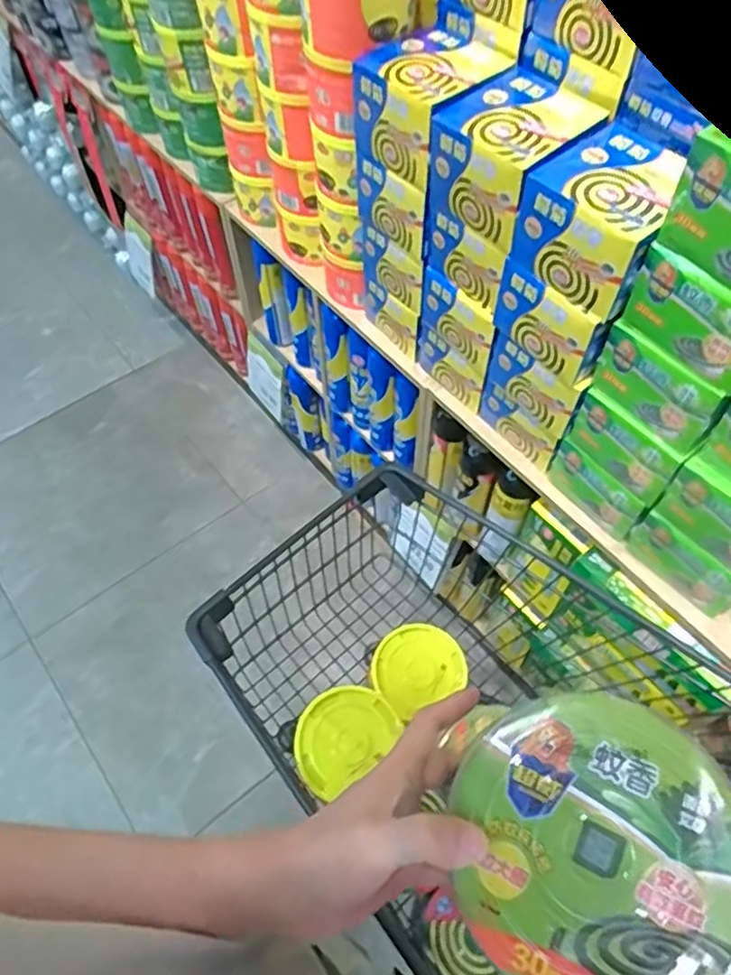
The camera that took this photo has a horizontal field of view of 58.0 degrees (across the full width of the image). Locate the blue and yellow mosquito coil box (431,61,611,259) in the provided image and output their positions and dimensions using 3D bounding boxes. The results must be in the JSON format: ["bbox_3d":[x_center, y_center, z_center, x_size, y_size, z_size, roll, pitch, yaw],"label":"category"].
[{"bbox_3d":[0.166,-0.367,0.738,0.142,0.112,0.135,-36,64,-20],"label":"blue and yellow mosquito coil box"}]

